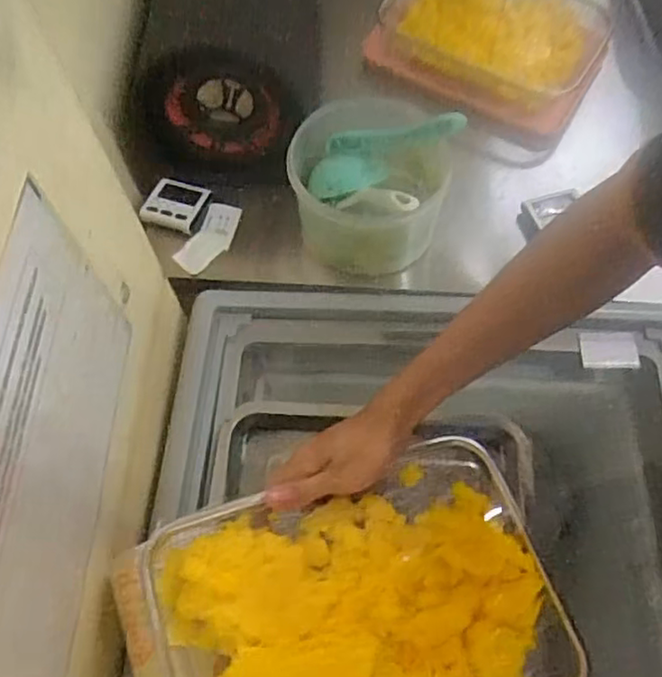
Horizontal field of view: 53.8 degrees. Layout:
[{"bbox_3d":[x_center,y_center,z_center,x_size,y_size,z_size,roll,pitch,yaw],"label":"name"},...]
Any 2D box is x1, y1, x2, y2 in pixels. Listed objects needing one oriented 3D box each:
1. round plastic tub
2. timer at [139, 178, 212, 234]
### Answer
[{"bbox_3d":[0.051,-0.186,0.753,0.182,0.133,0.177,0,63,1],"label":"round plastic tub"},{"bbox_3d":[-0.192,-0.170,0.813,0.074,0.019,0.074,15,65,8],"label":"timer"}]

